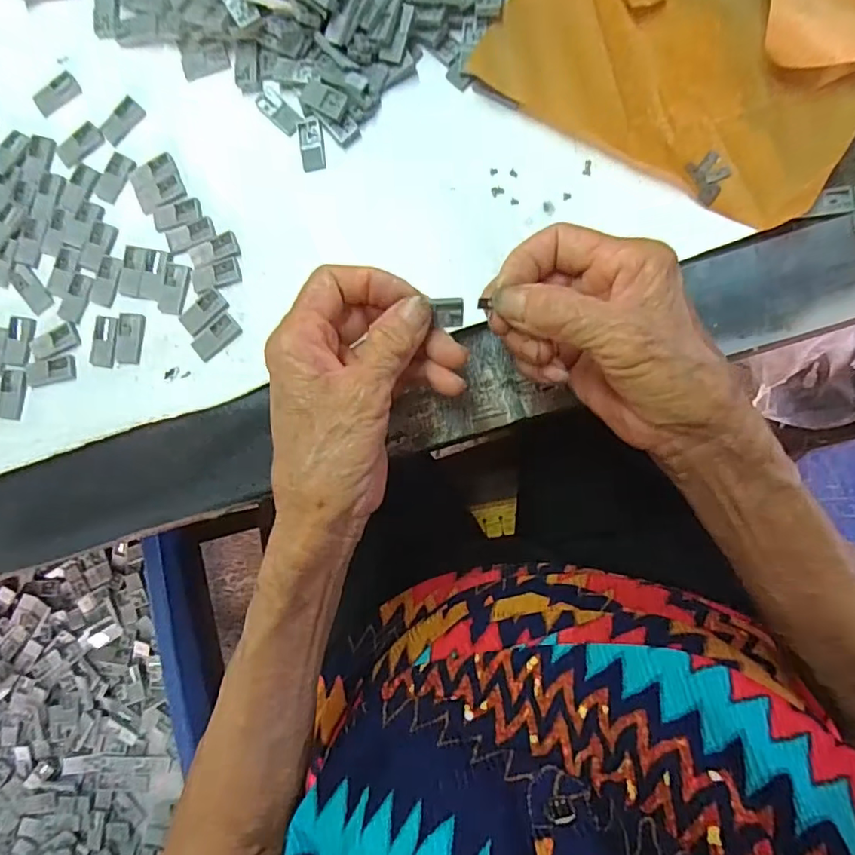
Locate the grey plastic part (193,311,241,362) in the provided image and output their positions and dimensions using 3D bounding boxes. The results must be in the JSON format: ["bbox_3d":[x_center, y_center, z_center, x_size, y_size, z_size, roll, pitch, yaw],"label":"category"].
[{"bbox_3d":[-0.118,-0.050,0.313,0.028,0.004,0.015,-43,83,0],"label":"grey plastic part"}]

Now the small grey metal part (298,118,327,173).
[{"bbox_3d":[-0.066,-0.160,0.316,0.014,0.004,0.030,-8,84,5],"label":"small grey metal part"}]

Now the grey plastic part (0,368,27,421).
[{"bbox_3d":[-0.236,-0.019,0.319,0.014,0.004,0.029,1,85,5],"label":"grey plastic part"}]

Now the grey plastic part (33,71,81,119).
[{"bbox_3d":[-0.220,-0.198,0.332,0.028,0.004,0.015,-40,83,1],"label":"grey plastic part"}]

